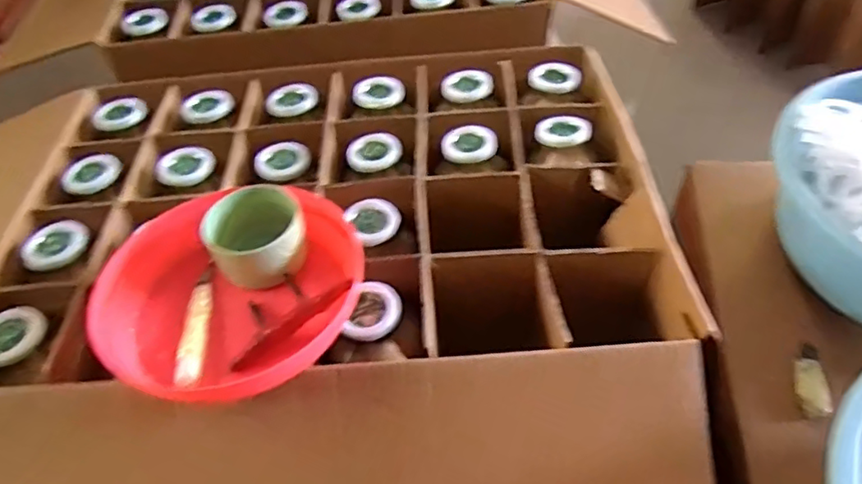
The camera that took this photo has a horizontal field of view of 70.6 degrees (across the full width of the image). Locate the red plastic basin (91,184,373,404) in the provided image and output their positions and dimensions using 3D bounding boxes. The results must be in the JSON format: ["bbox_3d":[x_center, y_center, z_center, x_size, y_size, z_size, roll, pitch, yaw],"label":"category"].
[{"bbox_3d":[-0.184,0.051,0.582,0.241,0.063,0.217,0,49,4],"label":"red plastic basin"}]

